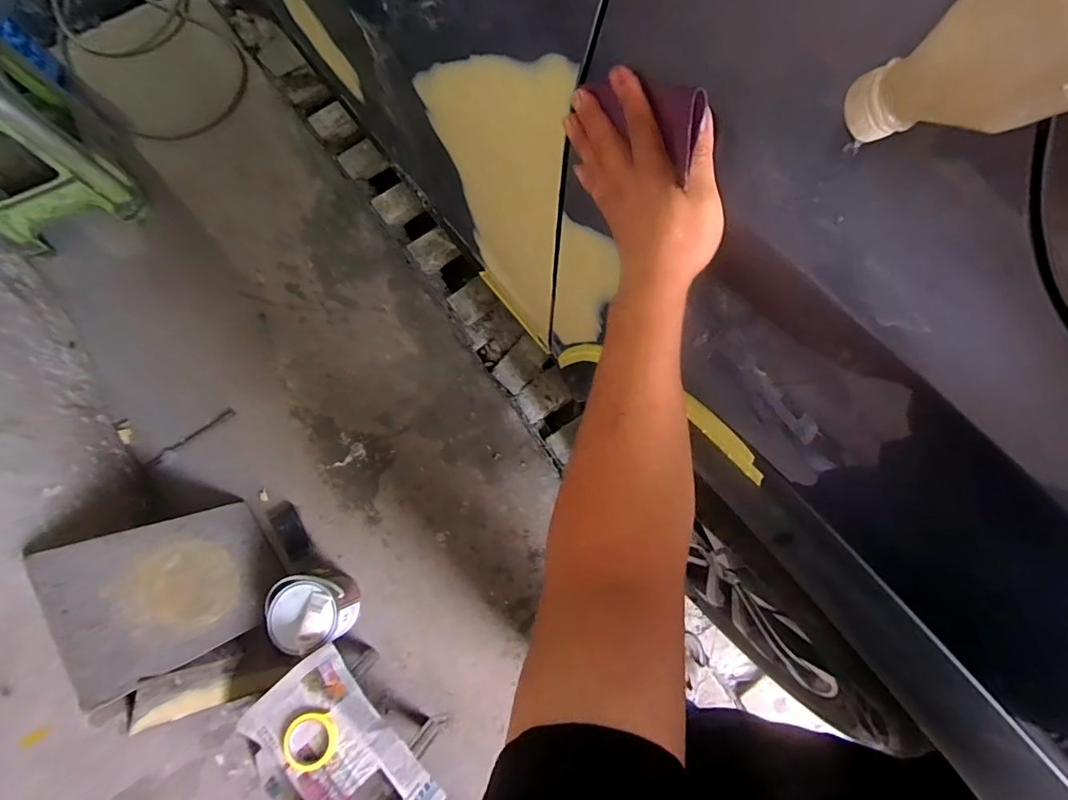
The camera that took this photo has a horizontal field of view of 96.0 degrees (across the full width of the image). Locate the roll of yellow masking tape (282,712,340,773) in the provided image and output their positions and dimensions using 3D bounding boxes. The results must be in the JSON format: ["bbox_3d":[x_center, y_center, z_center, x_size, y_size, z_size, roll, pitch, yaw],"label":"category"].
[{"bbox_3d":[-0.430,0.664,0.933,0.095,0.033,0.099,0,77,0],"label":"roll of yellow masking tape"}]

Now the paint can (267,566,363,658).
[{"bbox_3d":[-0.521,0.498,1.149,0.153,0.174,0.163,0,77,0],"label":"paint can"}]

